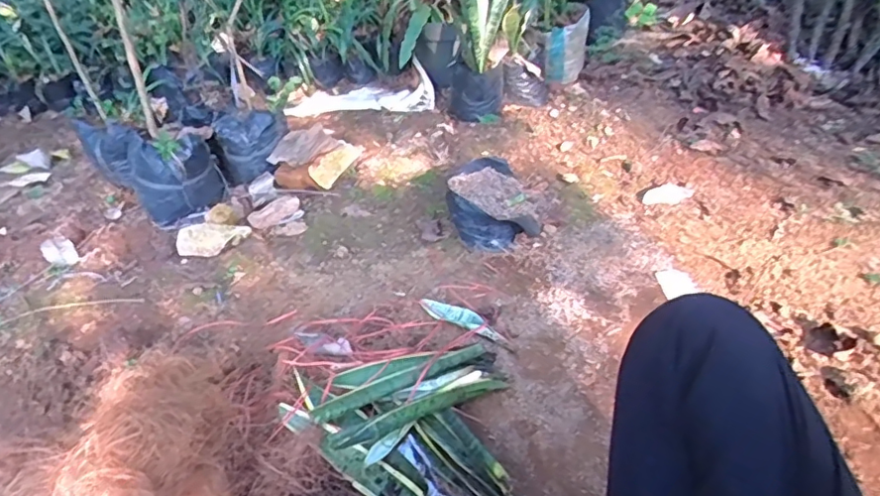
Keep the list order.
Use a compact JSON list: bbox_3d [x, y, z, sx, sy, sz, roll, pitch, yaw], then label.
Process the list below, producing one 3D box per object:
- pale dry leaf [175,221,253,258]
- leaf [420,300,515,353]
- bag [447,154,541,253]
[{"bbox_3d":[-0.500,-0.022,1.235,0.152,0.053,0.058,-14,42,-6],"label":"pale dry leaf"},{"bbox_3d":[0.049,0.129,1.013,0.195,0.010,0.039,19,49,27],"label":"leaf"},{"bbox_3d":[0.117,-0.091,1.184,0.186,0.120,0.186,1,42,10],"label":"bag"}]

